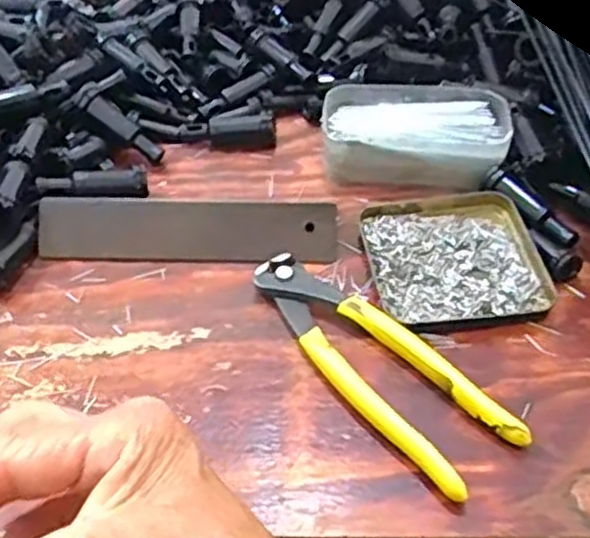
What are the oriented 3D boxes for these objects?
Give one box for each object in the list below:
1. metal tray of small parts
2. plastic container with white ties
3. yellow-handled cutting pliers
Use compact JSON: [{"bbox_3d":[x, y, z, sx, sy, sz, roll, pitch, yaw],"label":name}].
[{"bbox_3d":[0.092,-0.007,0.449,0.095,0.012,0.100,-6,45,-5],"label":"metal tray of small parts"},{"bbox_3d":[0.079,-0.088,0.510,0.118,0.035,0.077,6,45,7],"label":"plastic container with white ties"},{"bbox_3d":[0.040,0.046,0.394,0.049,0.015,0.163,-30,52,-27],"label":"yellow-handled cutting pliers"}]

